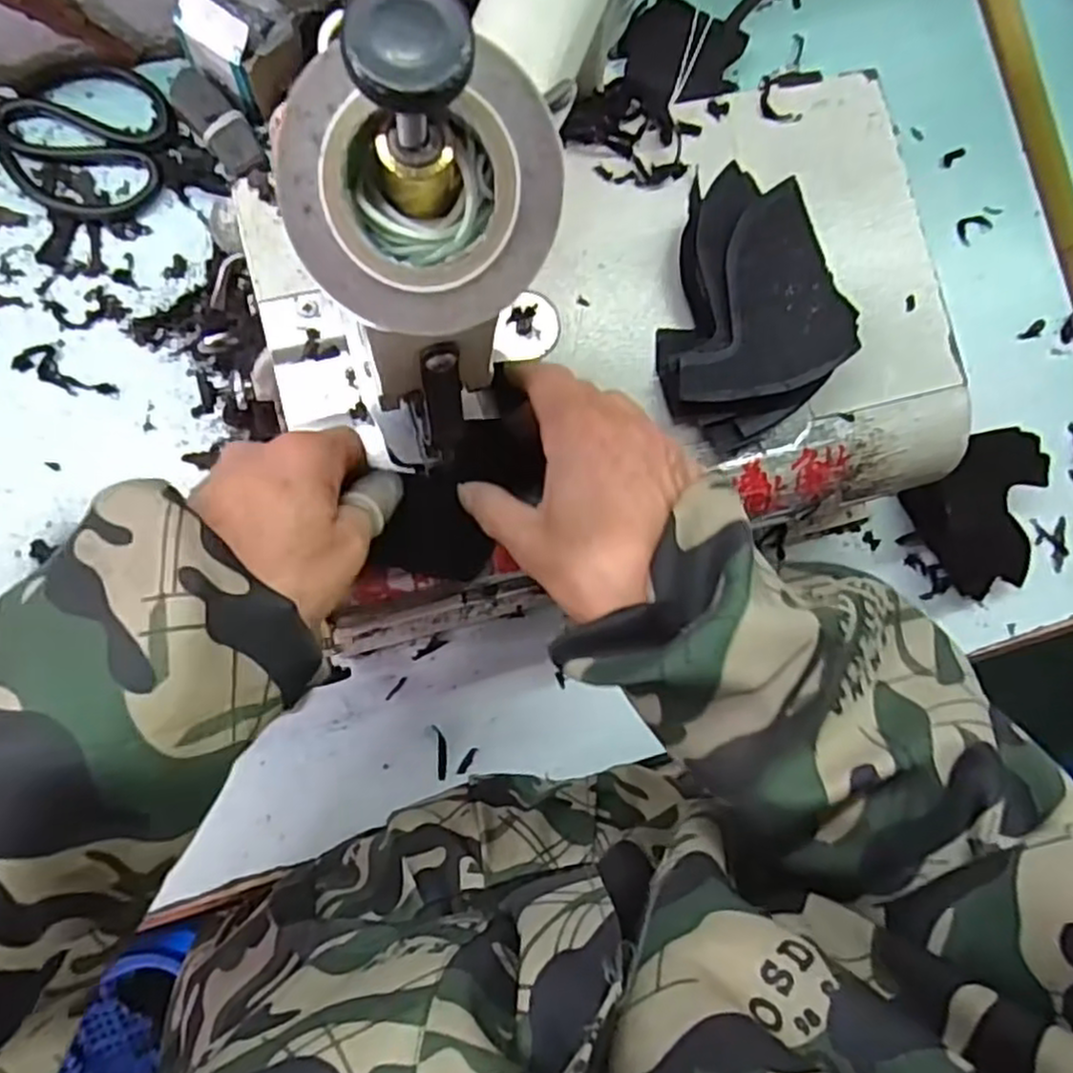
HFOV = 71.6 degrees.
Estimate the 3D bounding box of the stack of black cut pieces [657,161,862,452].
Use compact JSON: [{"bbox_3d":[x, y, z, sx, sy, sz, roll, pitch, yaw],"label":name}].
[{"bbox_3d":[0.109,-0.106,0.362,0.087,0.034,0.125,14,86,-6],"label":"stack of black cut pieces"}]

